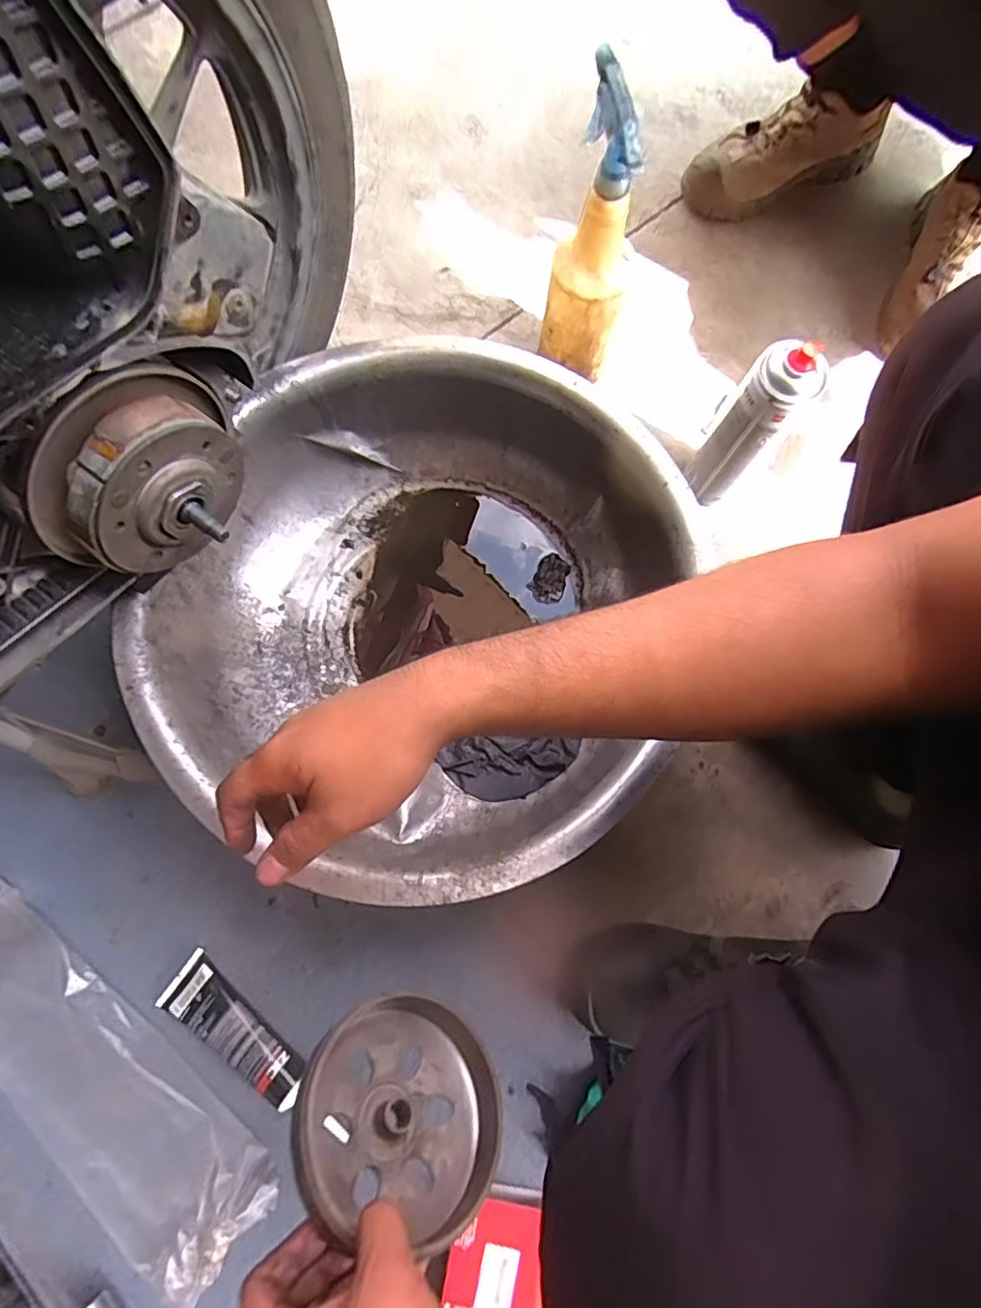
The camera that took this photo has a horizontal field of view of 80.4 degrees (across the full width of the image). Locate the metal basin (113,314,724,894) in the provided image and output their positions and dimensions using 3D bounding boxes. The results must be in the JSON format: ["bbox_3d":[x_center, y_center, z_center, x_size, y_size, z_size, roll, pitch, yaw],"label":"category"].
[{"bbox_3d":[-0.057,-0.048,0.572,0.444,0.173,0.493,18,78,3],"label":"metal basin"}]

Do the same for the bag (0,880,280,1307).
[{"bbox_3d":[-0.365,0.379,0.518,0.383,0.064,0.137,41,80,8],"label":"bag"}]

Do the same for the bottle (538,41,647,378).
[{"bbox_3d":[0.099,-0.390,0.563,0.078,0.259,0.073,10,77,2],"label":"bottle"}]

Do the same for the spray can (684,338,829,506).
[{"bbox_3d":[0.262,-0.228,0.595,0.062,0.219,0.065,35,79,7],"label":"spray can"}]

